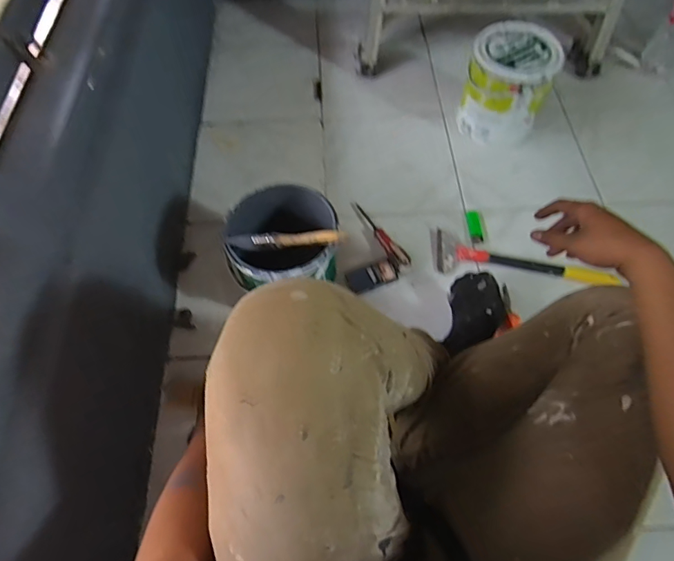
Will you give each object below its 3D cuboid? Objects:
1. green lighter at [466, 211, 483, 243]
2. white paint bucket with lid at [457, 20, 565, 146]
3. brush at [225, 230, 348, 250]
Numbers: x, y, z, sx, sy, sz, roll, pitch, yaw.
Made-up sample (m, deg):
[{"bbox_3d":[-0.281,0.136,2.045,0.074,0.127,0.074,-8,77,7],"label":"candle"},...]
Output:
[{"bbox_3d":[0.286,-0.111,0.915,0.024,0.016,0.070,-8,76,-3],"label":"green lighter"},{"bbox_3d":[0.370,-0.423,0.981,0.176,0.186,0.182,24,65,13],"label":"white paint bucket with lid"},{"bbox_3d":[-0.076,-0.062,0.669,0.179,0.027,0.022,2,62,2],"label":"brush"}]

